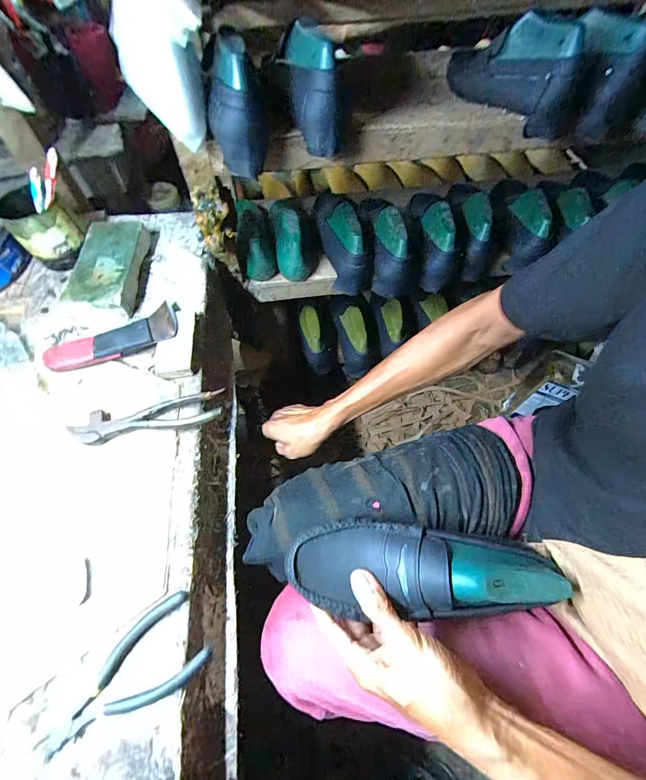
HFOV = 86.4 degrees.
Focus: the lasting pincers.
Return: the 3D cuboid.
[{"bbox_3d":[-0.218,0.035,0.430,0.183,0.023,0.045,-8,61,-6],"label":"lasting pincers"}]

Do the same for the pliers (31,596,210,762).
[{"bbox_3d":[-0.178,0.262,0.310,0.144,0.013,0.068,-33,66,-18],"label":"pliers"}]

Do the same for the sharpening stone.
[{"bbox_3d":[-0.337,-0.199,0.552,0.090,0.043,0.193,-3,61,-3],"label":"sharpening stone"}]

